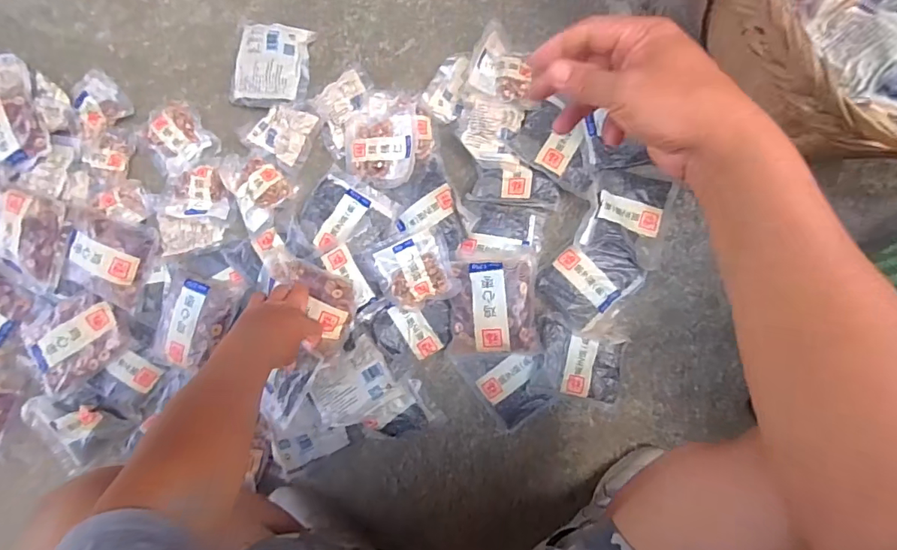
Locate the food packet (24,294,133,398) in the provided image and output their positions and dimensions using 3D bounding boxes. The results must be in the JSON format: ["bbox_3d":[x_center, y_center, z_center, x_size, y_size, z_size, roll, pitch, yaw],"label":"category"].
[{"bbox_3d":[-0.606,0.104,0.769,0.146,0.029,0.134,-26,84,-1],"label":"food packet"}]

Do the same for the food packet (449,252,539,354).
[{"bbox_3d":[0.067,0.041,0.706,0.130,0.038,0.156,-1,84,2],"label":"food packet"}]

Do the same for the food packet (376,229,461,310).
[{"bbox_3d":[-0.048,-0.006,0.721,0.100,0.026,0.105,-21,84,0],"label":"food packet"}]

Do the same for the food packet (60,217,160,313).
[{"bbox_3d":[-0.554,-0.028,0.759,0.152,0.043,0.140,20,85,4],"label":"food packet"}]

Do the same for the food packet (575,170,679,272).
[{"bbox_3d":[0.267,-0.086,0.701,0.122,0.030,0.129,19,85,4],"label":"food packet"}]

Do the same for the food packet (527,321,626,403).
[{"bbox_3d":[0.197,0.131,0.708,0.129,0.030,0.099,12,85,3],"label":"food packet"}]

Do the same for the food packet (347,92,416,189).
[{"bbox_3d":[-0.106,-0.213,0.741,0.115,0.032,0.148,3,84,2],"label":"food packet"}]

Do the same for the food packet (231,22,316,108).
[{"bbox_3d":[-0.286,-0.339,0.767,0.125,0.023,0.134,7,85,3],"label":"food packet"}]

